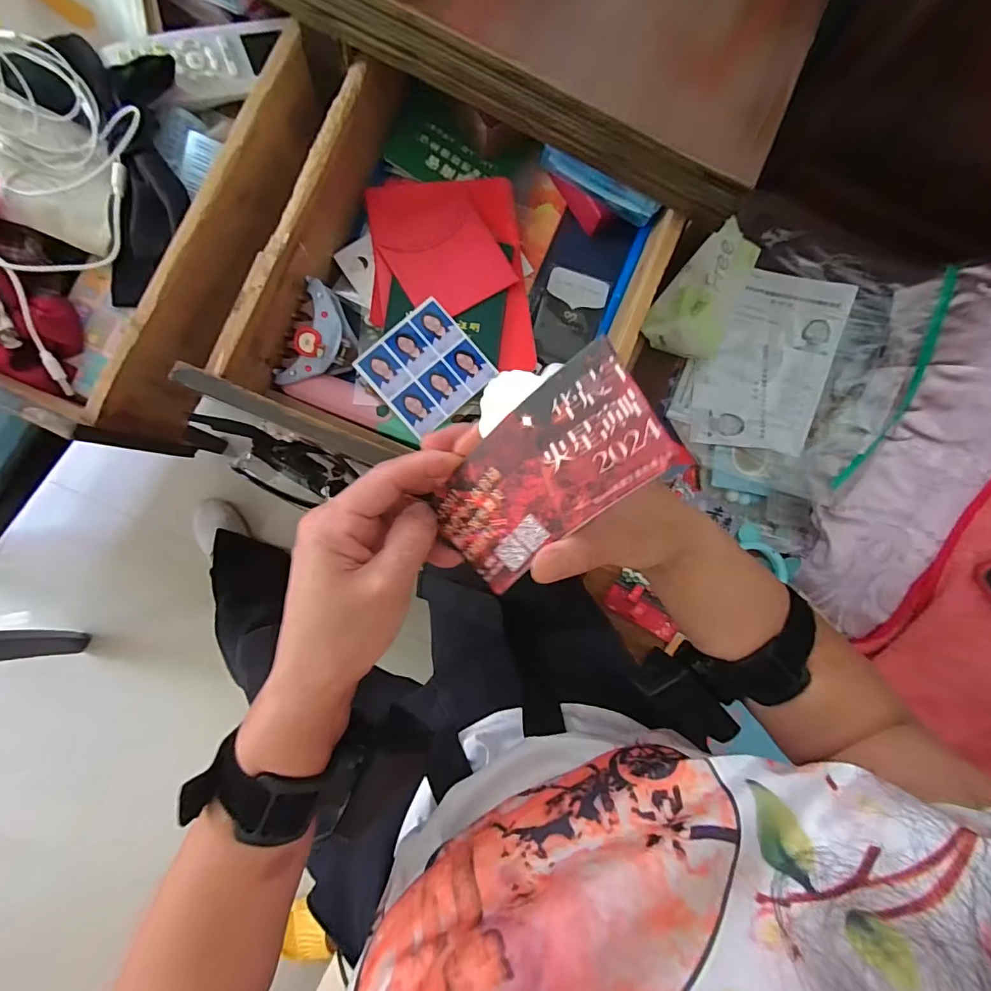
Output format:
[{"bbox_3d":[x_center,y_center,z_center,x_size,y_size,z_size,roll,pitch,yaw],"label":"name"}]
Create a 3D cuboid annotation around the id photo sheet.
[{"bbox_3d":[-0.056,-0.104,0.396,0.085,0.004,0.082,-41,91,-5],"label":"id photo sheet"}]

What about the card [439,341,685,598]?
[{"bbox_3d":[0.018,-0.007,0.214,0.113,0.004,0.058,-42,78,30],"label":"card"}]

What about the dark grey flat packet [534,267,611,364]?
[{"bbox_3d":[0.067,-0.160,0.438,0.055,0.011,0.083,17,96,-5],"label":"dark grey flat packet"}]

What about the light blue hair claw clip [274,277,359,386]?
[{"bbox_3d":[-0.140,-0.123,0.390,0.053,0.027,0.080,23,83,-5],"label":"light blue hair claw clip"}]

